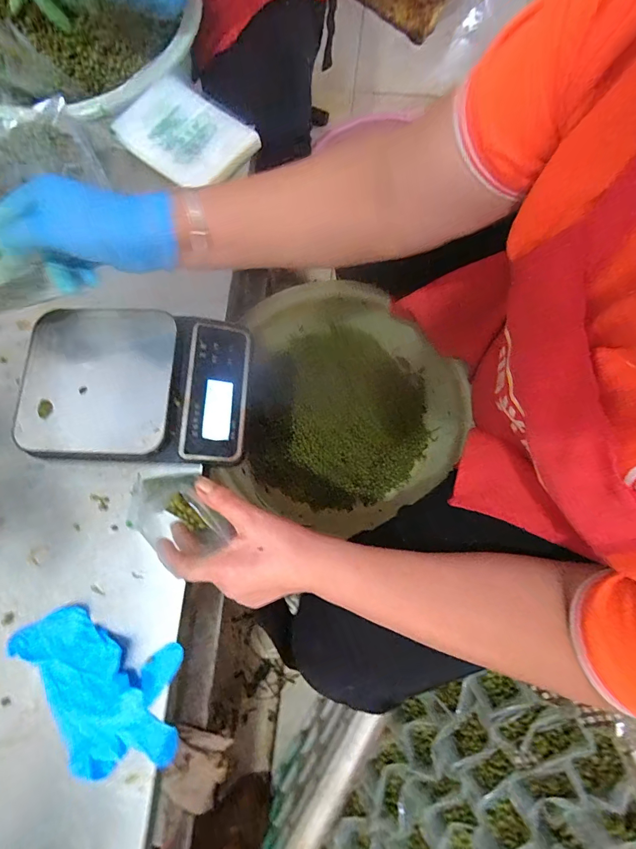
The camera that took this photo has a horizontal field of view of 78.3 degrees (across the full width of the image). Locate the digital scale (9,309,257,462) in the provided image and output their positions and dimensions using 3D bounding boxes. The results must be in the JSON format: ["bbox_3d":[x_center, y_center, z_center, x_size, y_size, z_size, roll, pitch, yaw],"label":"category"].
[{"bbox_3d":[-0.179,-0.036,0.396,0.211,0.054,0.150,1,77,2],"label":"digital scale"}]

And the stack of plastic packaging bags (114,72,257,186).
[{"bbox_3d":[-0.164,-0.357,0.481,0.155,0.023,0.115,37,80,9],"label":"stack of plastic packaging bags"}]

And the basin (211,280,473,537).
[{"bbox_3d":[0.052,-0.030,0.593,0.302,0.134,0.312,0,77,1],"label":"basin"}]

